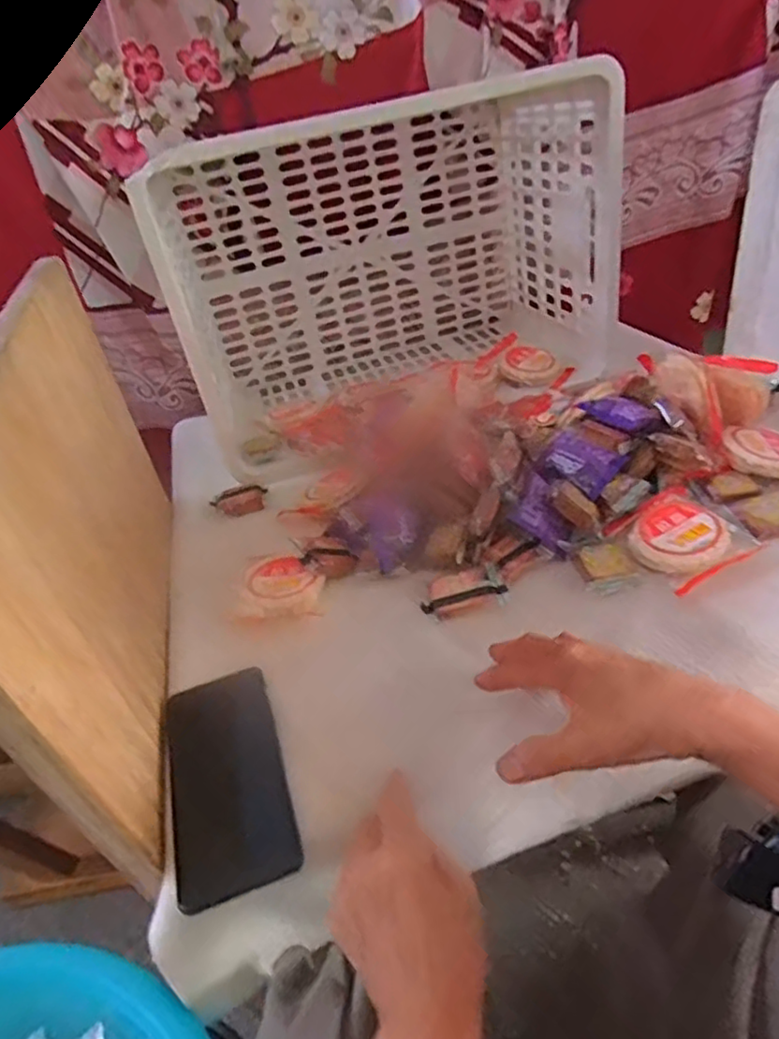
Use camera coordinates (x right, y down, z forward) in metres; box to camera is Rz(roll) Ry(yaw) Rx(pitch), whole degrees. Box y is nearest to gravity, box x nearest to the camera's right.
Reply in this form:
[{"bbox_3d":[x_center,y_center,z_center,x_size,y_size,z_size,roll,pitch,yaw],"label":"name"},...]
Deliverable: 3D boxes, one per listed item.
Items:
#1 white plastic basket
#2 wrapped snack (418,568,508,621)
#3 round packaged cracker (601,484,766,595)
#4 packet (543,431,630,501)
[{"bbox_3d":[-0.011,-0.315,0.806,0.518,0.336,0.310,-14,38,-10],"label":"white plastic basket"},{"bbox_3d":[0.063,0.065,0.539,0.069,0.012,0.042,-10,38,-5],"label":"wrapped snack"},{"bbox_3d":[0.264,0.006,0.554,0.113,0.021,0.102,-22,40,-20],"label":"round packaged cracker"},{"bbox_3d":[0.185,-0.056,0.605,0.068,0.012,0.052,34,76,23],"label":"packet"}]

